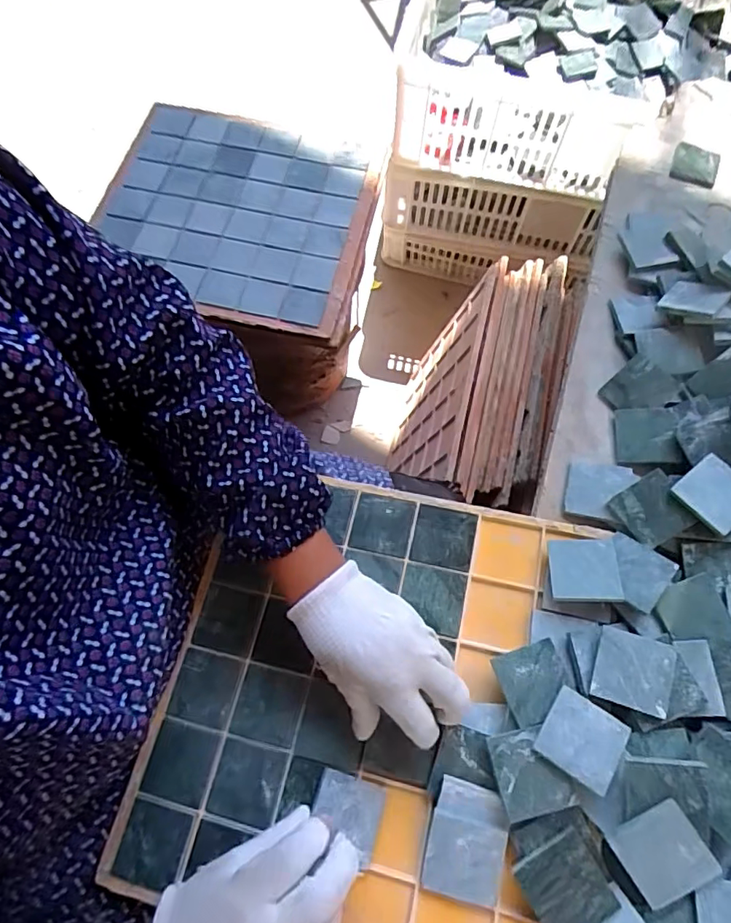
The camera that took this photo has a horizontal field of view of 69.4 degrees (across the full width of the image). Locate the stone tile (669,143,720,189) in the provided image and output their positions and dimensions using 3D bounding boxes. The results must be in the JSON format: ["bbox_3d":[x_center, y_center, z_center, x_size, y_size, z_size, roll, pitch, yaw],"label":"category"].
[{"bbox_3d":[0.358,-0.322,0.573,0.048,0.010,0.047,17,70,5],"label":"stone tile"}]

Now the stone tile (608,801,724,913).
[{"bbox_3d":[0.187,0.248,0.332,0.050,0.004,0.051,-33,79,-2],"label":"stone tile"}]

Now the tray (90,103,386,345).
[{"bbox_3d":[-0.162,-0.308,0.663,0.323,0.020,0.268,18,81,2],"label":"tray"}]

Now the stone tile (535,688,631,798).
[{"bbox_3d":[0.147,0.188,0.358,0.048,0.004,0.049,27,62,27],"label":"stone tile"}]

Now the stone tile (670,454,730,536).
[{"bbox_3d":[0.270,0.025,0.406,0.048,0.004,0.049,-39,69,-8],"label":"stone tile"}]

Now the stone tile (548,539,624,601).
[{"bbox_3d":[0.165,0.082,0.400,0.048,0.004,0.051,-3,48,18],"label":"stone tile"}]

